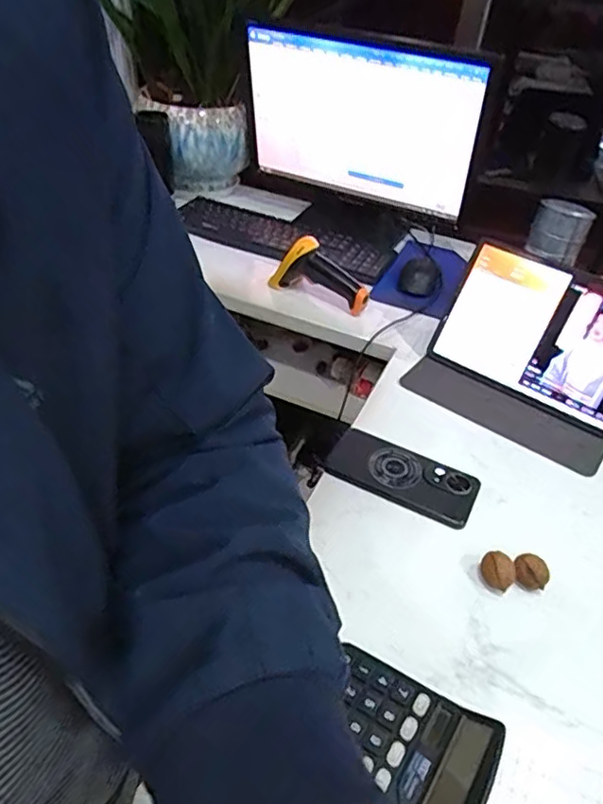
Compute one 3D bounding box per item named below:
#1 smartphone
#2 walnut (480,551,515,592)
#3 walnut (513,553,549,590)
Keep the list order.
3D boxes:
[{"bbox_3d":[0.110,0.080,0.647,0.164,0.010,0.075,23,44,19],"label":"smartphone"},{"bbox_3d":[0.187,0.162,0.557,0.031,0.024,0.027,26,45,22],"label":"walnut"},{"bbox_3d":[0.219,0.164,0.561,0.031,0.026,0.026,13,41,8],"label":"walnut"}]

